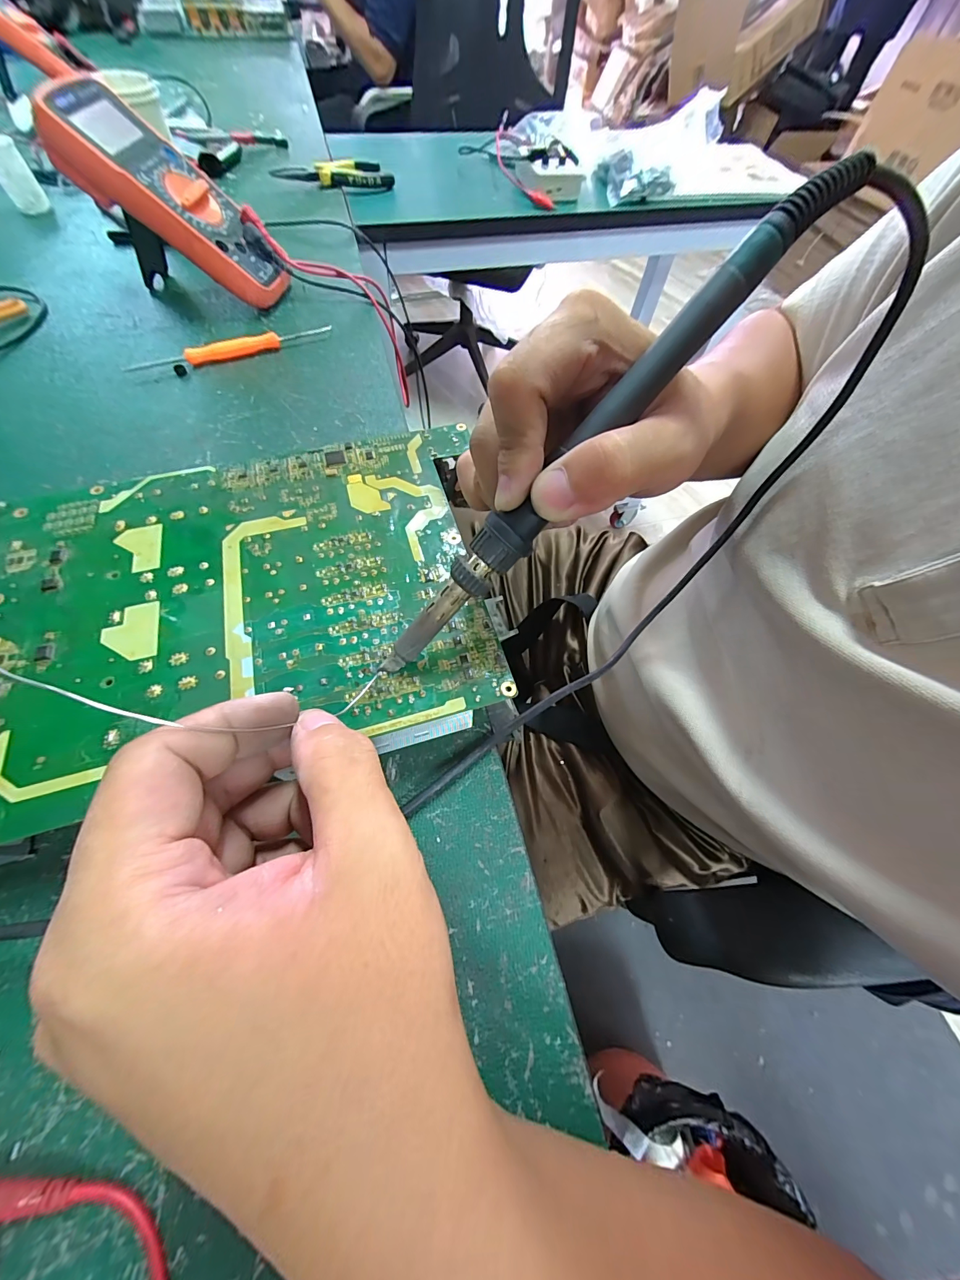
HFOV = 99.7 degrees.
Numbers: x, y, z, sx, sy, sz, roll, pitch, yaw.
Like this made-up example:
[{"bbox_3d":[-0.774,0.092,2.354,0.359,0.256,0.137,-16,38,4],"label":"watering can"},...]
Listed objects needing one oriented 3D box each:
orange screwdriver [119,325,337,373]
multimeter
[{"bbox_3d":[-0.220,-0.259,0.358,0.173,0.012,0.017,-21,66,-12],"label":"orange screwdriver"},{"bbox_3d":[-0.260,-0.380,0.355,0.173,0.044,0.080,26,58,-32],"label":"multimeter"}]

